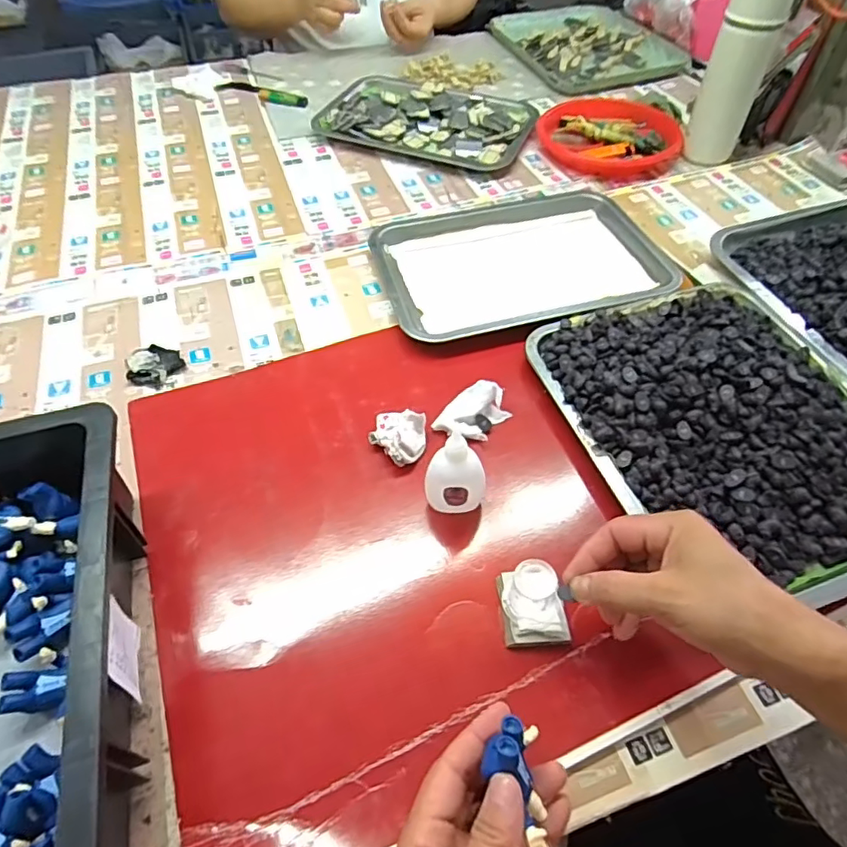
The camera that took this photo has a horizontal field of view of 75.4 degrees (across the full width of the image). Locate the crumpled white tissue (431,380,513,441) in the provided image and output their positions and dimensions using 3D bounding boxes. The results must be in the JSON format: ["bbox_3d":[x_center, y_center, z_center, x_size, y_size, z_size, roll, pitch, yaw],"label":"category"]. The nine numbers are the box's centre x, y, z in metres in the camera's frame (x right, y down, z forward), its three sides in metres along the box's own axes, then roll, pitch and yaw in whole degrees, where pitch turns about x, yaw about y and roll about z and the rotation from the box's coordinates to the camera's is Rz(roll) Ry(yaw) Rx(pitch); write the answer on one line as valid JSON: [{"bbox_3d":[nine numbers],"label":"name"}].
[{"bbox_3d":[0.045,-0.012,0.489,0.047,0.021,0.059,29,58,22],"label":"crumpled white tissue"}]

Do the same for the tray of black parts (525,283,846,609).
[{"bbox_3d":[0.263,-0.009,0.468,0.253,0.044,0.305,-16,54,-11],"label":"tray of black parts"}]

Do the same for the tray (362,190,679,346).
[{"bbox_3d":[0.107,-0.198,0.635,0.317,0.017,0.248,-15,53,-9],"label":"tray"}]

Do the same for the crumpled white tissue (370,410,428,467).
[{"bbox_3d":[-0.023,0.013,0.472,0.046,0.027,0.044,8,53,7],"label":"crumpled white tissue"}]

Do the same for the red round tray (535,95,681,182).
[{"bbox_3d":[0.279,-0.431,0.815,0.195,0.029,0.195,-1,52,1],"label":"red round tray"}]

